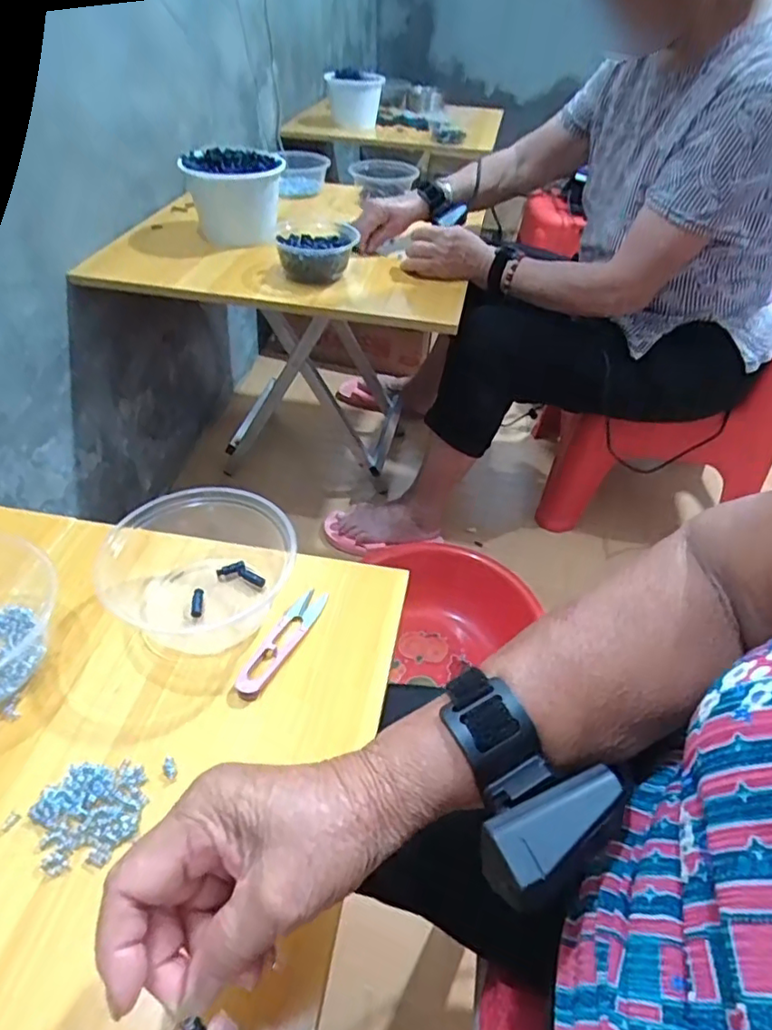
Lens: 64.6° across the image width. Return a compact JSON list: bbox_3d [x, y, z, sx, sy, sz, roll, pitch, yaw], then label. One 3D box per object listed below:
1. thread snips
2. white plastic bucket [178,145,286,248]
[{"bbox_3d":[-0.076,0.091,0.454,0.023,0.009,0.101,20,47,19],"label":"thread snips"},{"bbox_3d":[-0.249,-0.524,1.019,0.151,0.135,0.138,-8,44,-10],"label":"white plastic bucket"}]

